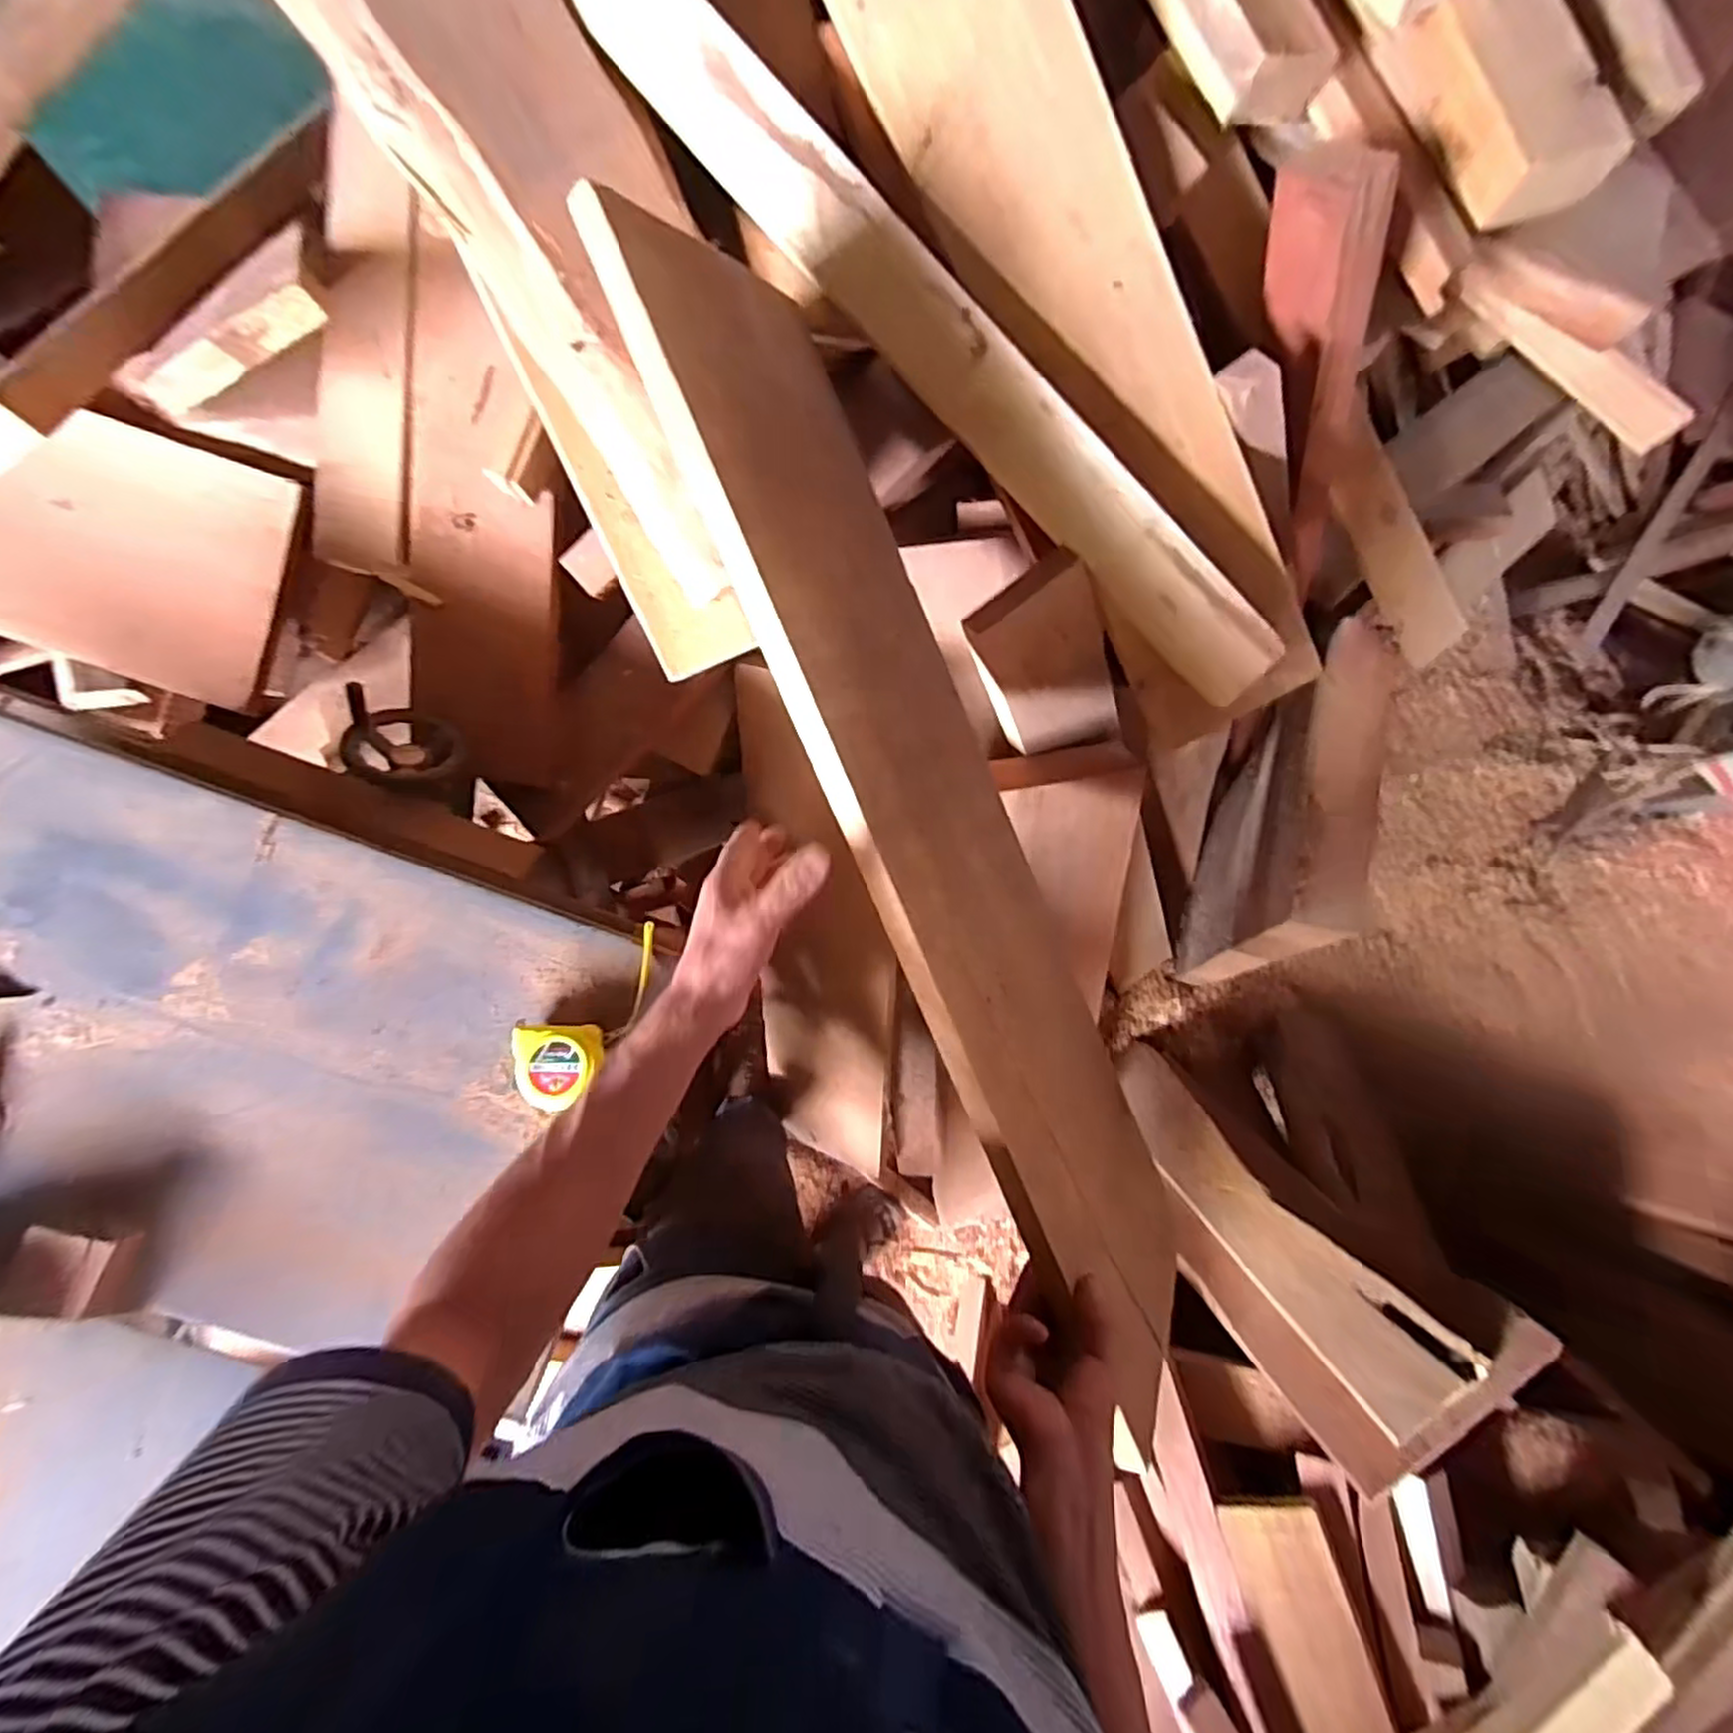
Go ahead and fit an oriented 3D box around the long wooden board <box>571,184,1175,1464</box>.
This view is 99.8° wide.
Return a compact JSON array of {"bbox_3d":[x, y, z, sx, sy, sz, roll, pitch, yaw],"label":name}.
[{"bbox_3d":[0.068,-0.039,0.628,0.024,0.275,0.966,-20,98,35],"label":"long wooden board"}]

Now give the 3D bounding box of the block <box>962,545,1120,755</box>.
[{"bbox_3d":[0.194,-0.206,0.789,0.137,0.026,0.219,-30,132,-1],"label":"block"}]

